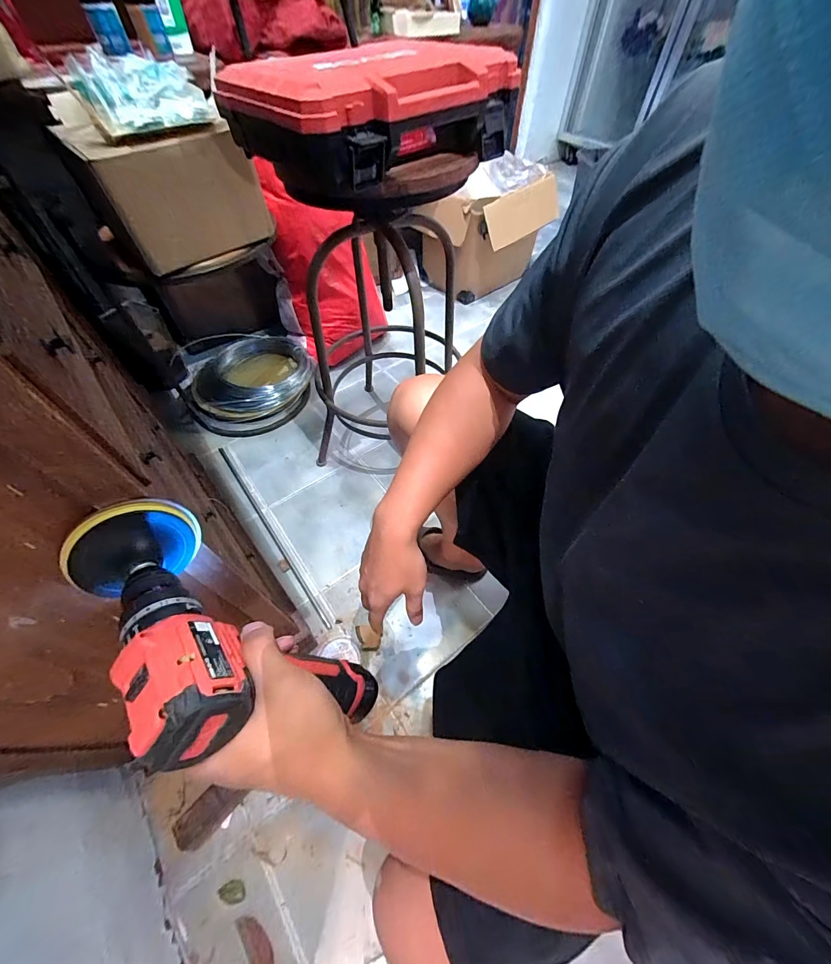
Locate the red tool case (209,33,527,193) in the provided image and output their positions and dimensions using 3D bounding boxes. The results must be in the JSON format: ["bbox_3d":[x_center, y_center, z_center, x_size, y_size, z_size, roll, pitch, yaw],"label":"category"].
[{"bbox_3d":[-0.062,-0.550,0.539,0.356,0.095,0.268,-35,62,-22],"label":"red tool case"}]

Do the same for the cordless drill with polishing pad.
[{"bbox_3d":[-0.159,0.116,0.284,0.239,0.142,0.100,31,60,19],"label":"cordless drill with polishing pad"}]

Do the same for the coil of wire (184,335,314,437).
[{"bbox_3d":[-0.572,-0.374,1.232,0.414,0.125,0.409,0,55,-1],"label":"coil of wire"}]

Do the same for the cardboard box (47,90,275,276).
[{"bbox_3d":[-0.501,-0.614,0.769,0.300,0.219,0.216,-38,63,-23],"label":"cardboard box"}]

